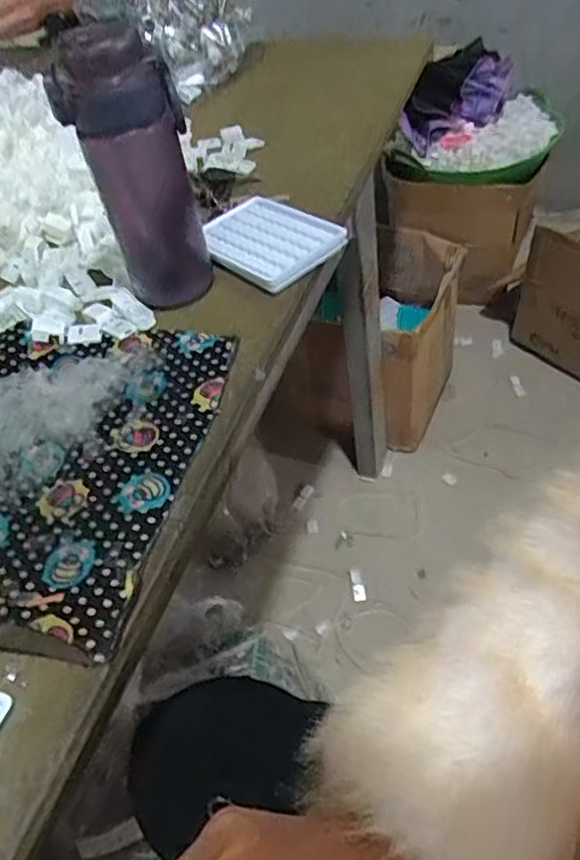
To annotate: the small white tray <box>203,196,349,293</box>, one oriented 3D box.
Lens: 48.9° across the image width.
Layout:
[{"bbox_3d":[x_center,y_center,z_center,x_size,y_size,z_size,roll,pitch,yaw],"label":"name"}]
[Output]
[{"bbox_3d":[-0.025,-0.181,0.595,0.095,0.015,0.135,-38,53,-22],"label":"small white tray"}]

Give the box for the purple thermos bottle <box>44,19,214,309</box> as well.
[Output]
[{"bbox_3d":[-0.118,-0.200,0.498,0.068,0.192,0.062,20,56,23],"label":"purple thermos bottle"}]

